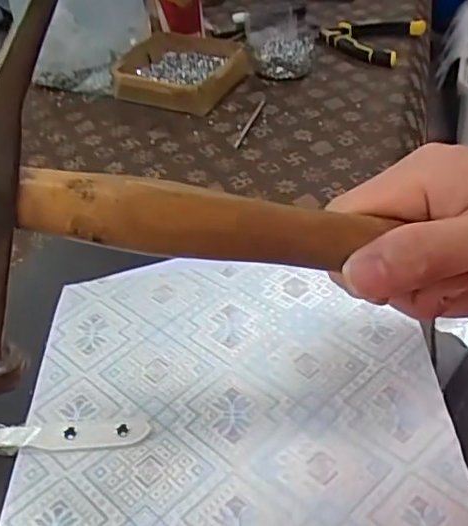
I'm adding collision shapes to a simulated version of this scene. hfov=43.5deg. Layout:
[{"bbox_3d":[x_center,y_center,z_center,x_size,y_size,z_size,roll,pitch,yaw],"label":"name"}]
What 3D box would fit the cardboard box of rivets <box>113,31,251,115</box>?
[{"bbox_3d":[-0.065,-0.232,0.716,0.149,0.055,0.118,11,46,18],"label":"cardboard box of rivets"}]

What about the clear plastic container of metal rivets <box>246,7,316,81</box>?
[{"bbox_3d":[0.060,-0.300,0.788,0.082,0.033,0.191,-4,43,2],"label":"clear plastic container of metal rivets"}]

